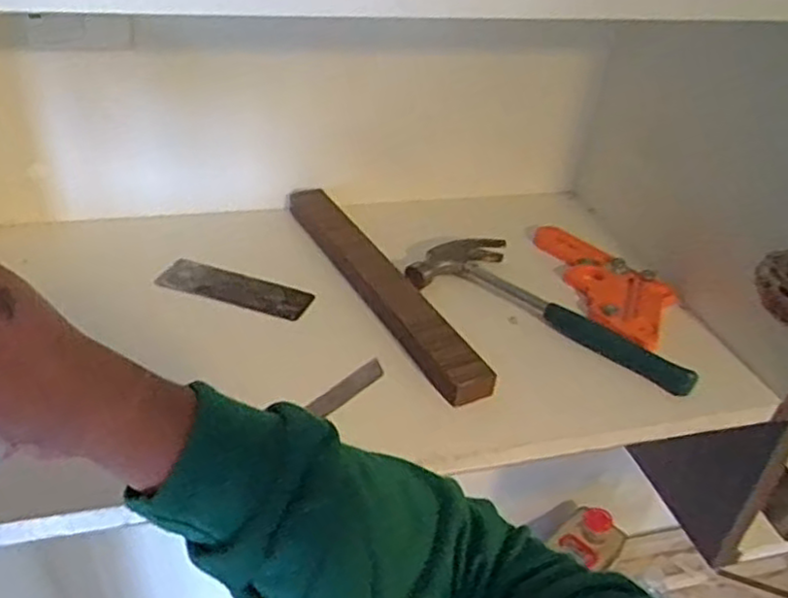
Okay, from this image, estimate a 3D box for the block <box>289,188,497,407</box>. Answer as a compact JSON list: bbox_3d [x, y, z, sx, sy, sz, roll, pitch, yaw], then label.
[{"bbox_3d":[-0.018,-0.018,0.612,0.035,0.026,0.301,-14,39,-26],"label":"block"}]

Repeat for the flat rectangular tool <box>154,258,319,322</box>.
[{"bbox_3d":[-0.135,-0.010,0.604,0.131,0.009,0.044,17,35,15],"label":"flat rectangular tool"}]

